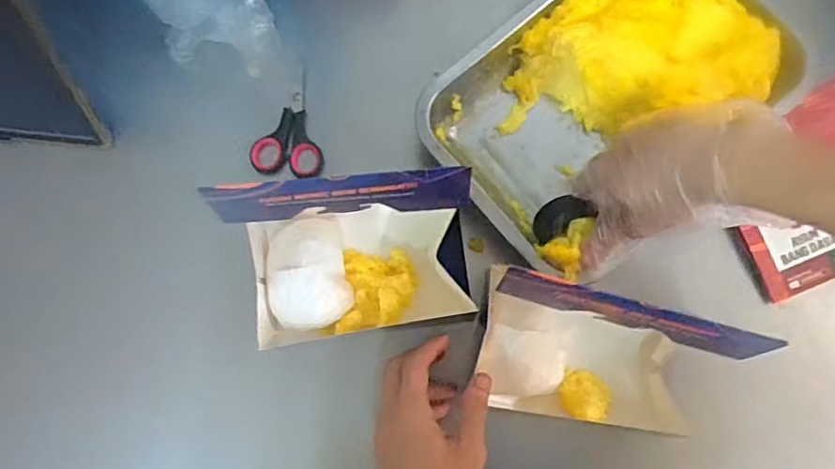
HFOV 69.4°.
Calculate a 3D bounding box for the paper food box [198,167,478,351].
[{"bbox_3d":[-0.044,0.021,0.463,0.179,0.163,0.103,-9,83,-1],"label":"paper food box"}]

